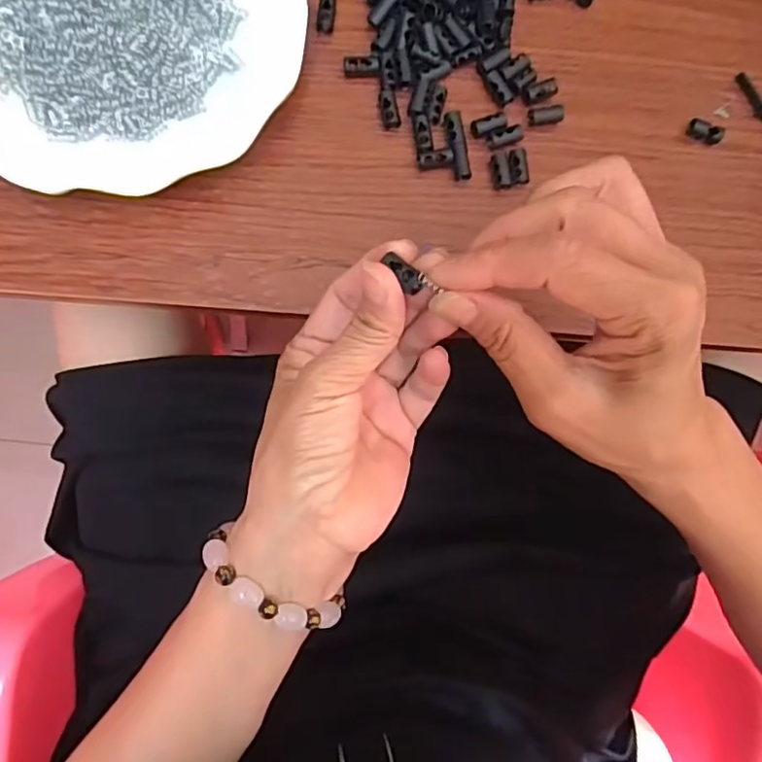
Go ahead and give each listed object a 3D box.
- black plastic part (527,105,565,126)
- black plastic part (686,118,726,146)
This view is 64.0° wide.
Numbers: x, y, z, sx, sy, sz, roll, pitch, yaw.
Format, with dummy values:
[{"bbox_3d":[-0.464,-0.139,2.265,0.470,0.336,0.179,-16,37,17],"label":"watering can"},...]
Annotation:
[{"bbox_3d":[0.091,-0.146,0.336,0.022,0.011,0.010,-9,85,-5],"label":"black plastic part"},{"bbox_3d":[0.184,-0.141,0.346,0.020,0.010,0.009,27,83,-1],"label":"black plastic part"}]

